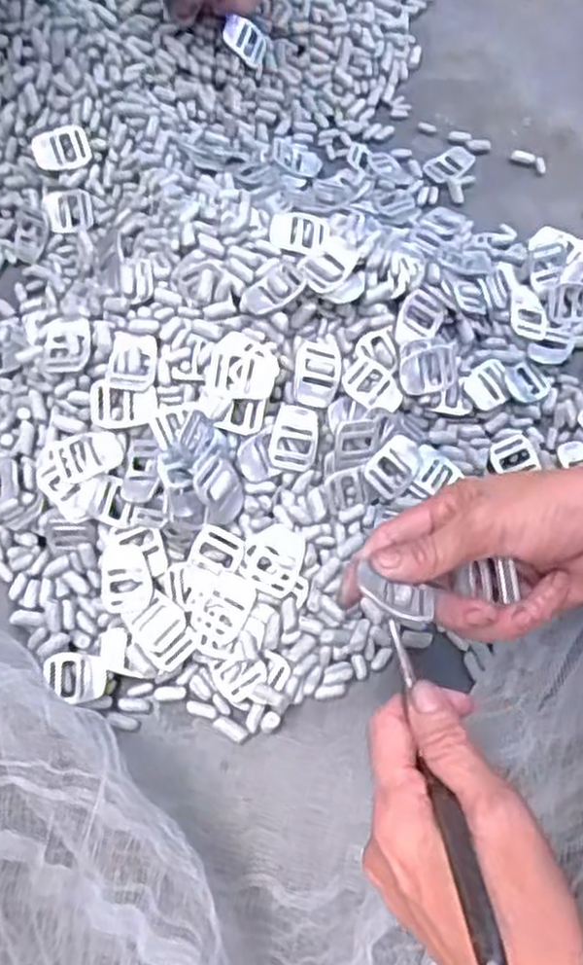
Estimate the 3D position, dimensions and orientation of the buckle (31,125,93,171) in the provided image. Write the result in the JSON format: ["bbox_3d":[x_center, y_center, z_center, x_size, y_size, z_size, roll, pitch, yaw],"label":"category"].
[{"bbox_3d":[-0.164,-0.238,0.541,0.040,0.008,0.028,-16,97,-14],"label":"buckle"}]

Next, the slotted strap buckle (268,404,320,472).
[{"bbox_3d":[0.003,-0.027,0.470,0.031,0.004,0.038,12,94,-22],"label":"slotted strap buckle"}]

